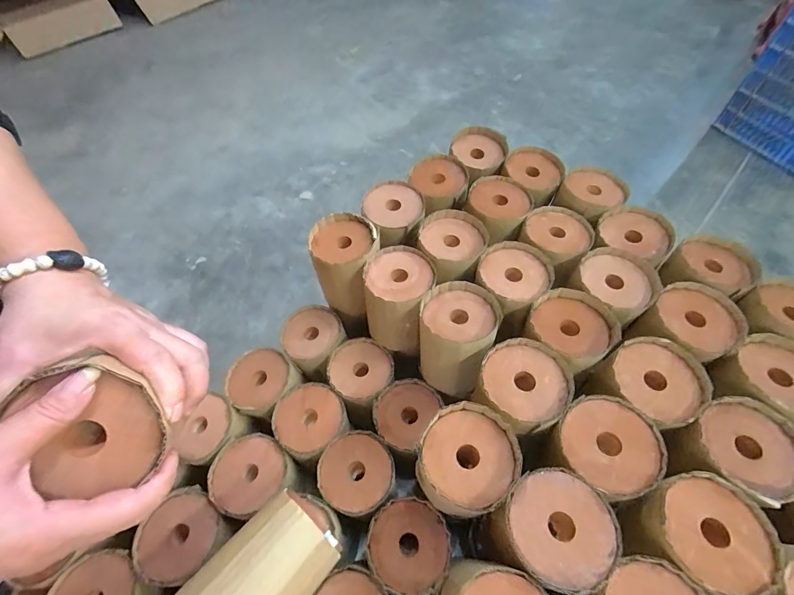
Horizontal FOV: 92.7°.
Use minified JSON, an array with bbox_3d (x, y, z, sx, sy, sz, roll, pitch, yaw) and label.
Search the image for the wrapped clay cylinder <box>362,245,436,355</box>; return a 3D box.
[{"bbox_3d":[0.002,0.007,0.481,0.083,0.112,0.095,16,59,12],"label":"wrapped clay cylinder"}]

